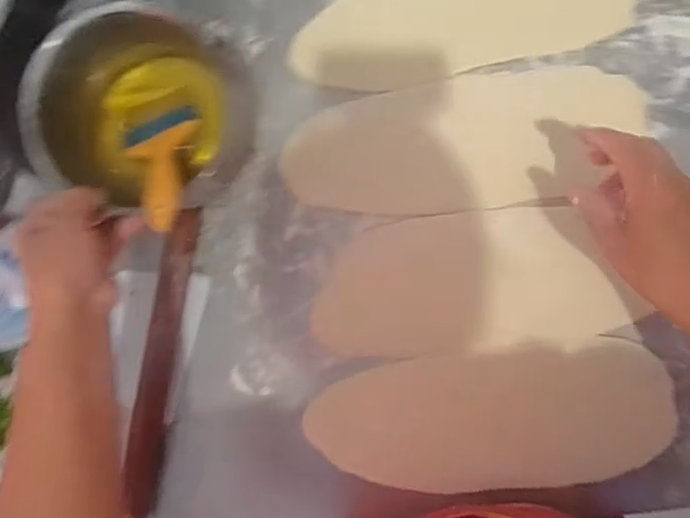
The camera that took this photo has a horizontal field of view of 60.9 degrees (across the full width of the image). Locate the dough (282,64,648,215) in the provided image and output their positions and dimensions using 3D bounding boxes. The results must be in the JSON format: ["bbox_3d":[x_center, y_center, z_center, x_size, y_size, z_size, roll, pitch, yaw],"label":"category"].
[{"bbox_3d":[0.112,-0.116,0.587,0.341,0.016,0.132,-6,85,8],"label":"dough"}]

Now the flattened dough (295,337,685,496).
[{"bbox_3d":[0.132,0.149,0.549,0.325,0.018,0.121,-6,85,8],"label":"flattened dough"}]

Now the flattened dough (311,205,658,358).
[{"bbox_3d":[0.117,0.022,0.565,0.292,0.017,0.130,-6,85,8],"label":"flattened dough"}]

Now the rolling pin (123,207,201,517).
[{"bbox_3d":[-0.190,0.119,0.592,0.029,0.036,0.340,7,87,9],"label":"rolling pin"}]

